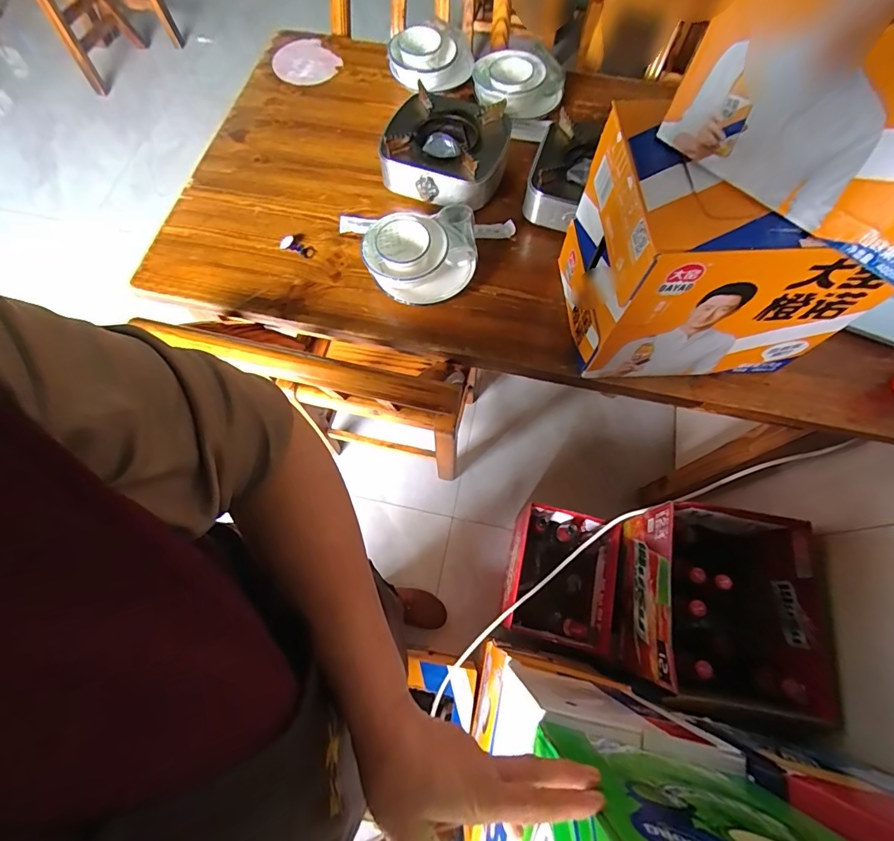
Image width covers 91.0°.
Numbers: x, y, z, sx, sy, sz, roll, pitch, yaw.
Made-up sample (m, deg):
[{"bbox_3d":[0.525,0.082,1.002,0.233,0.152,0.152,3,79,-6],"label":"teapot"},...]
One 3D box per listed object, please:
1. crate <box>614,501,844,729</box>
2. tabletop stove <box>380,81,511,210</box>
[{"bbox_3d":[0.484,0.342,0.832,0.247,0.279,0.300,9,69,3],"label":"crate"},{"bbox_3d":[-0.004,-0.446,0.723,0.202,0.073,0.181,17,69,6],"label":"tabletop stove"}]

